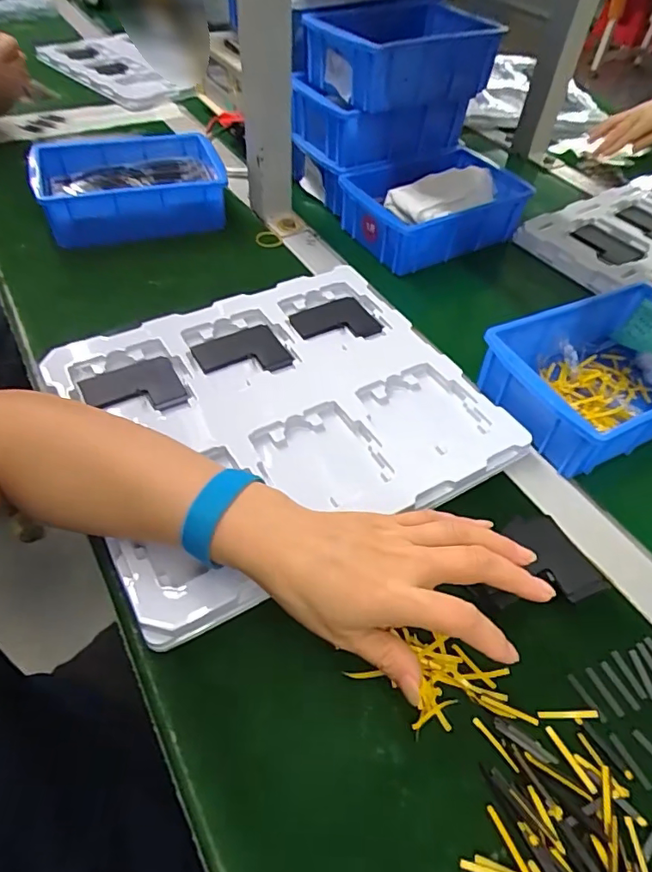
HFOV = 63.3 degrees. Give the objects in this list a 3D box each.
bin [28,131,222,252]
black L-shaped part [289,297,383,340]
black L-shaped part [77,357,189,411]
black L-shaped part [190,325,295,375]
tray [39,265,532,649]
[{"bbox_3d":[-0.225,-0.292,0.621,0.202,0.058,0.149,-13,53,-14],"label":"bin"},{"bbox_3d":[0.009,-0.110,0.520,0.077,0.004,0.062,-24,56,-21],"label":"black L-shaped part"},{"bbox_3d":[-0.163,-0.038,0.447,0.077,0.005,0.061,-21,55,-19],"label":"black L-shaped part"},{"bbox_3d":[-0.078,-0.075,0.488,0.079,0.005,0.062,-23,56,-21],"label":"black L-shaped part"},{"bbox_3d":[-0.037,-0.026,0.443,0.321,0.021,0.277,-24,56,-22],"label":"tray"}]

